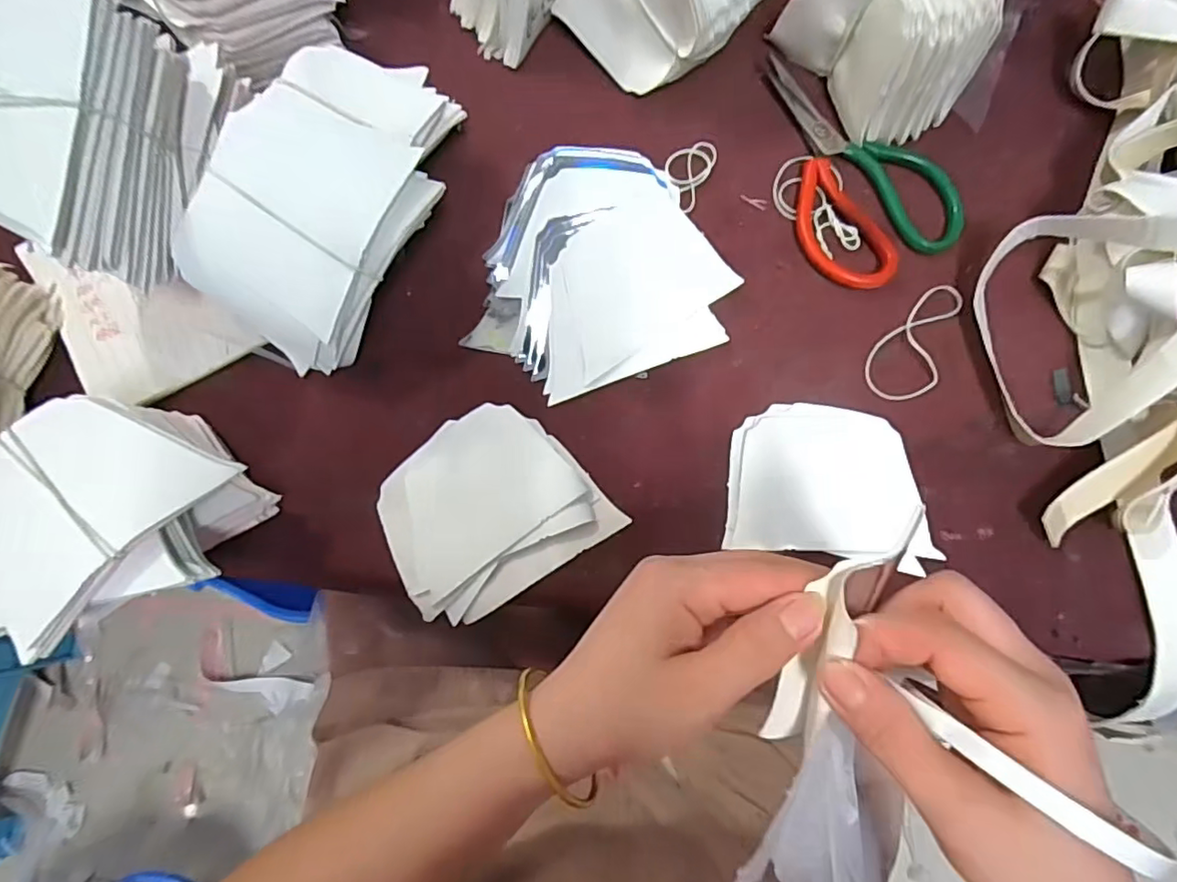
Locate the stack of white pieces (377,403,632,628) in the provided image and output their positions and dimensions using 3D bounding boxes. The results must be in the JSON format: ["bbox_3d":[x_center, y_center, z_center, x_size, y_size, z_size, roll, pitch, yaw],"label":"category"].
[{"bbox_3d":[-0.065,0.042,0.371,0.132,0.010,0.113,-32,81,-7],"label":"stack of white pieces"}]

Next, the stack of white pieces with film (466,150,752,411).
[{"bbox_3d":[0.000,-0.120,0.394,0.164,0.029,0.157,-20,80,-5],"label":"stack of white pieces with film"}]

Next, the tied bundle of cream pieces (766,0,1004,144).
[{"bbox_3d":[0.204,-0.281,0.396,0.079,0.089,0.122,-29,81,-6],"label":"tied bundle of cream pieces"}]

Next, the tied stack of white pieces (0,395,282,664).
[{"bbox_3d":[-0.262,0.050,0.327,0.124,0.081,0.138,13,79,1],"label":"tied stack of white pieces"}]

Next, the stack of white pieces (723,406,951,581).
[{"bbox_3d":[0.157,0.026,0.378,0.129,0.009,0.098,7,79,0],"label":"stack of white pieces"}]

